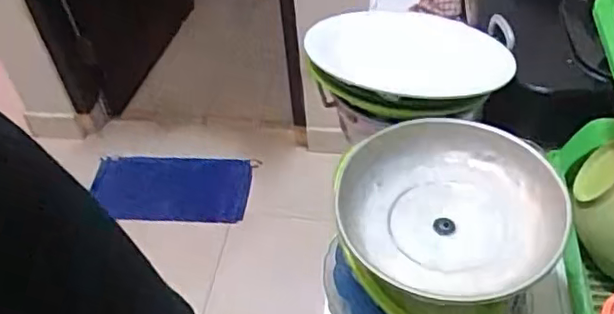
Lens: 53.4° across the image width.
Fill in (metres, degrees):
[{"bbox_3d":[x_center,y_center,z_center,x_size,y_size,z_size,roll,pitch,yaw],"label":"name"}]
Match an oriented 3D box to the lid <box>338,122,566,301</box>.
[{"bbox_3d":[0.135,0.043,0.579,0.199,0.041,0.202,-3,46,3],"label":"lid"}]

